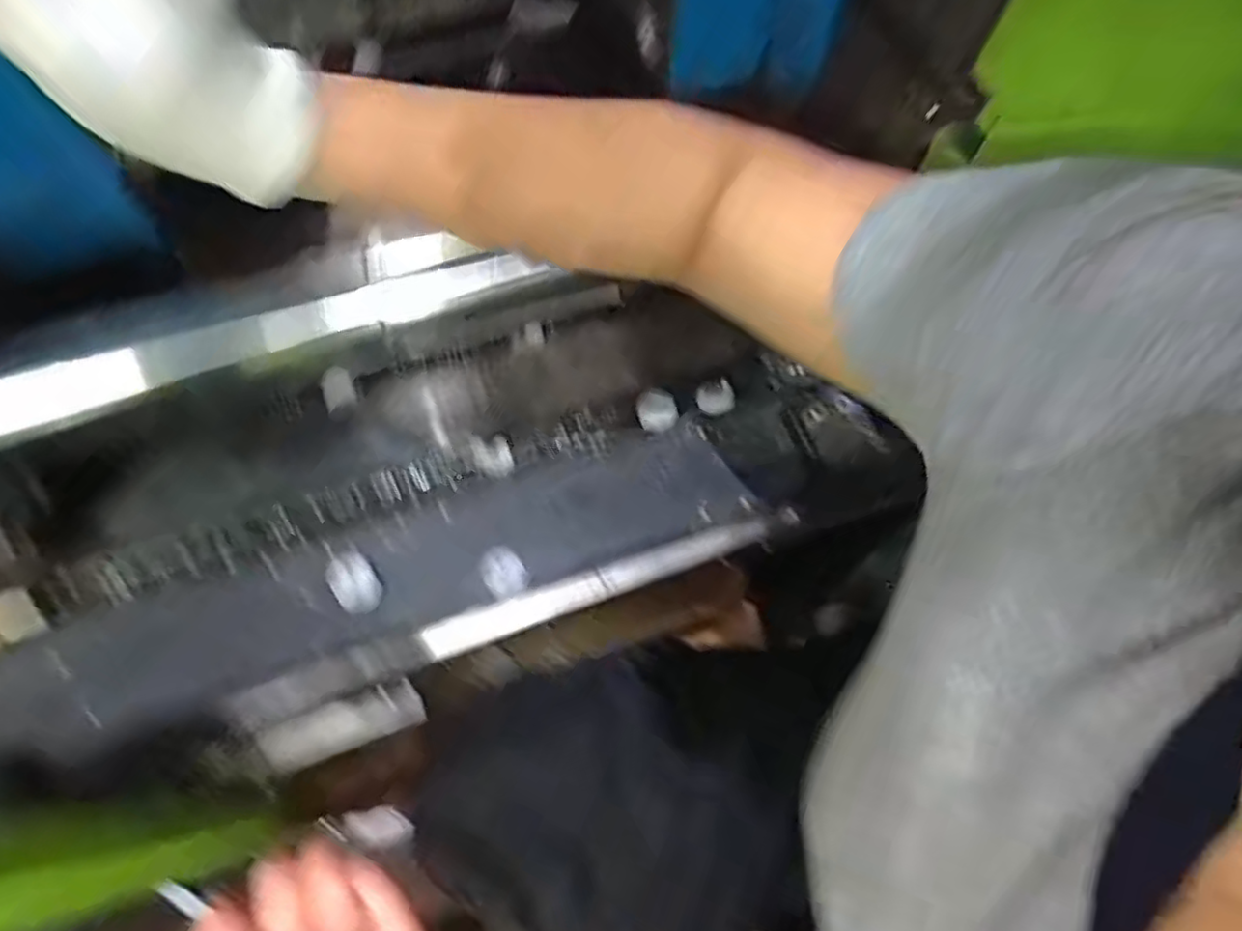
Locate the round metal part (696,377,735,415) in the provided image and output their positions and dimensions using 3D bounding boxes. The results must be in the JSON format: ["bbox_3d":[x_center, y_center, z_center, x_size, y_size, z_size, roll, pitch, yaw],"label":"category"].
[{"bbox_3d":[0.077,-0.054,0.535,0.031,0.015,0.028,-38,76,-14],"label":"round metal part"}]

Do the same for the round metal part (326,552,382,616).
[{"bbox_3d":[-0.191,0.085,0.474,0.031,0.006,0.046,-33,75,-13],"label":"round metal part"}]

